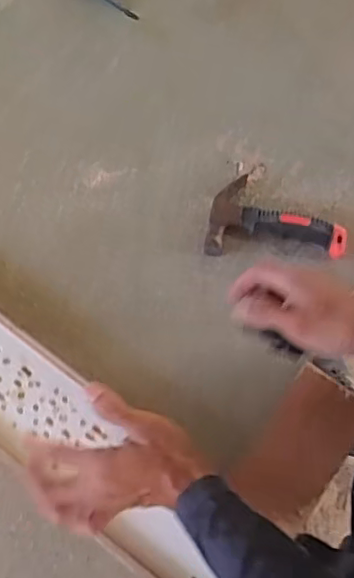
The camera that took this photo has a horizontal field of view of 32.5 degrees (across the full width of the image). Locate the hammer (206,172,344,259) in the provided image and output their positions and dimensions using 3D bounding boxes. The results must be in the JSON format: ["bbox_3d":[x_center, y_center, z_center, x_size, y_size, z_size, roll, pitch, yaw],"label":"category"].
[{"bbox_3d":[0.116,-0.077,0.703,0.154,0.026,0.098,11,71,3],"label":"hammer"}]

